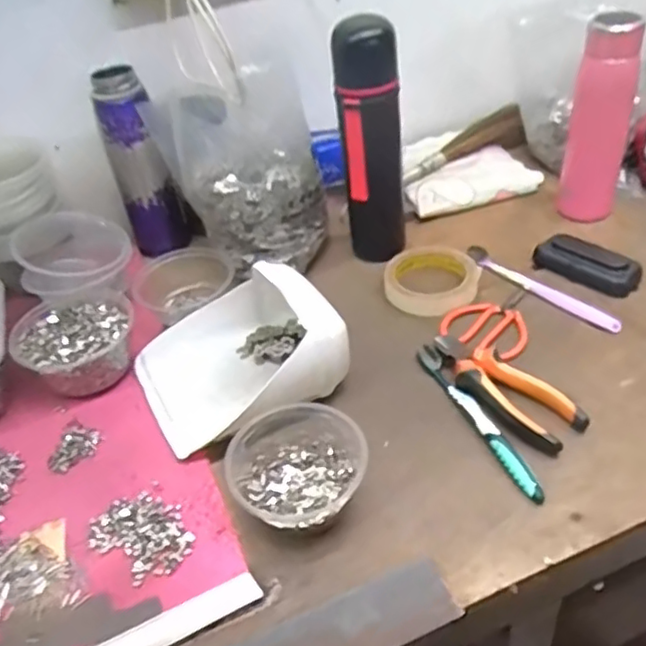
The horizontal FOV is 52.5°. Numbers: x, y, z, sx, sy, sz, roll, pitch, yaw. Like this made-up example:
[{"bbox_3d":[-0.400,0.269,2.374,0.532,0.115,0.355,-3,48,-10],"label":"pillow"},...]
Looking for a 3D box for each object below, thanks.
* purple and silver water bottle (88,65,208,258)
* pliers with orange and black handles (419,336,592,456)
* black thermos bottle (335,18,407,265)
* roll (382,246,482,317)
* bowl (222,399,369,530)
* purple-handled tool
[{"bbox_3d":[-0.211,-0.190,0.783,0.096,0.210,0.089,-16,45,-11],"label":"purple and silver water bottle"},{"bbox_3d":[0.155,0.054,0.578,0.052,0.016,0.150,-32,50,-25],"label":"pliers with orange and black handles"},{"bbox_3d":[0.049,-0.180,0.695,0.071,0.250,0.063,1,44,7],"label":"black thermos bottle"},{"bbox_3d":[0.116,-0.048,0.704,0.096,0.020,0.100,-3,44,3],"label":"roll"},{"bbox_3d":[-0.021,0.112,0.514,0.100,0.052,0.100,-3,44,3],"label":"bowl"},{"bbox_3d":[0.223,-0.038,0.683,0.024,0.010,0.181,-32,49,-24],"label":"purple-handled tool"}]

